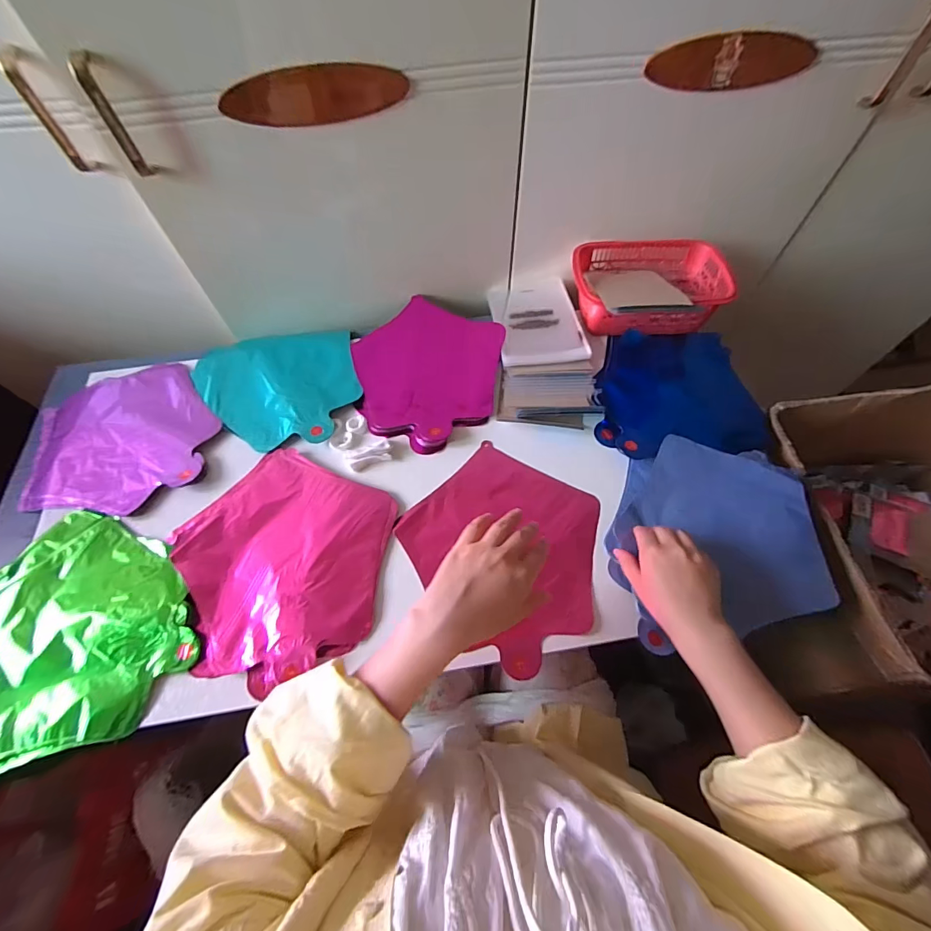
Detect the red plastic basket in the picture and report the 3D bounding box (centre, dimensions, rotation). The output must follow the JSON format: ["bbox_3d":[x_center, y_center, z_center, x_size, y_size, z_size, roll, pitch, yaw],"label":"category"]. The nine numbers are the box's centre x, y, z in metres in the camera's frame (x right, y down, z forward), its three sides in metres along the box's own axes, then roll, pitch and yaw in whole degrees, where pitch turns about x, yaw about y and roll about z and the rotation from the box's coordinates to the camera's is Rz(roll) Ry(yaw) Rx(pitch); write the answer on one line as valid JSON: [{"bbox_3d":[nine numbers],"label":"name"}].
[{"bbox_3d":[0.265,-0.266,0.631,0.215,0.064,0.150,2,62,2],"label":"red plastic basket"}]

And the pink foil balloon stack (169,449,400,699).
[{"bbox_3d":[-0.208,0.105,0.473,0.241,0.012,0.234,21,64,12],"label":"pink foil balloon stack"}]

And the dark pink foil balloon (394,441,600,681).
[{"bbox_3d":[0.057,0.088,0.495,0.227,0.010,0.208,41,69,20],"label":"dark pink foil balloon"}]

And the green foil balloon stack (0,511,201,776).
[{"bbox_3d":[-0.422,0.174,0.450,0.234,0.030,0.246,-29,65,-14],"label":"green foil balloon stack"}]

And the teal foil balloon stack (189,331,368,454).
[{"bbox_3d":[-0.265,-0.115,0.607,0.214,0.026,0.226,-16,59,-7],"label":"teal foil balloon stack"}]

